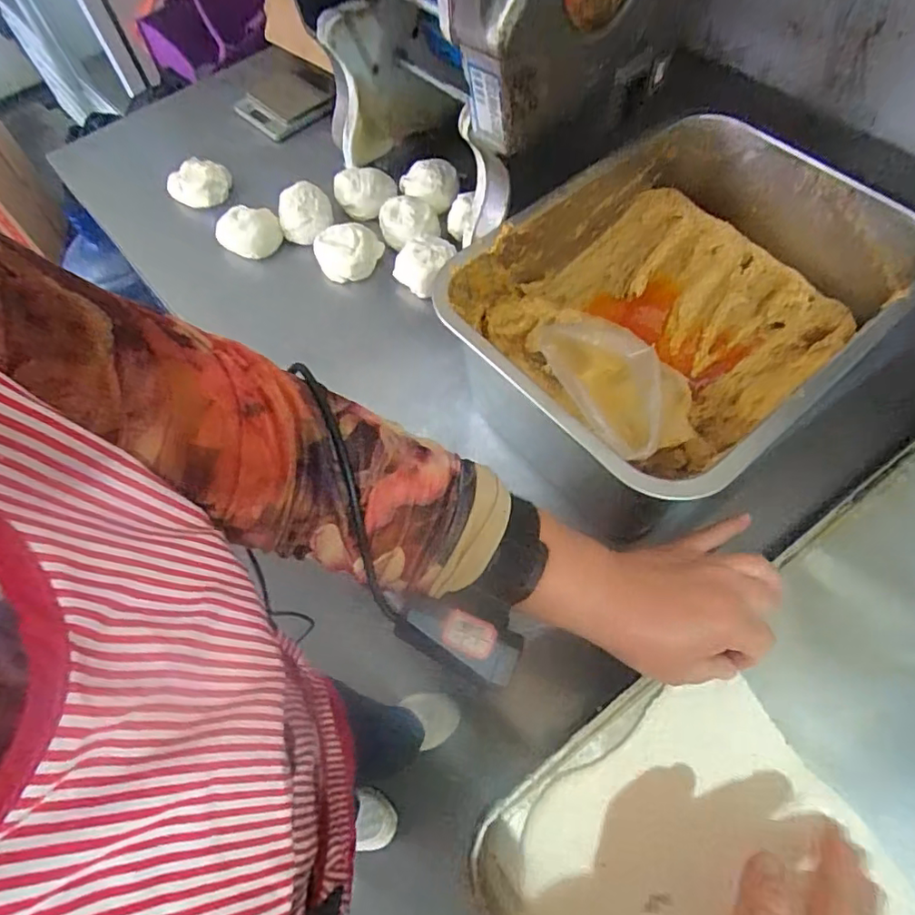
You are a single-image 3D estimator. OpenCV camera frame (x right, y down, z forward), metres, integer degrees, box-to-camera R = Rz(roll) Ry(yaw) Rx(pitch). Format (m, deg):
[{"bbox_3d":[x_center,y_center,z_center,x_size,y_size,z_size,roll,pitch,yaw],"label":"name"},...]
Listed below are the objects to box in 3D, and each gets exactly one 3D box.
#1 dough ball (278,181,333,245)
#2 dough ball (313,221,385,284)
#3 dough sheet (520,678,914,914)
[{"bbox_3d":[-0.180,-0.288,0.679,0.061,0.036,0.065,-1,63,2],"label":"dough ball"},{"bbox_3d":[-0.123,-0.235,0.655,0.078,0.049,0.070,-17,63,-6],"label":"dough ball"},{"bbox_3d":[0.143,0.248,0.323,0.191,0.017,0.179,-30,65,-12],"label":"dough sheet"}]

